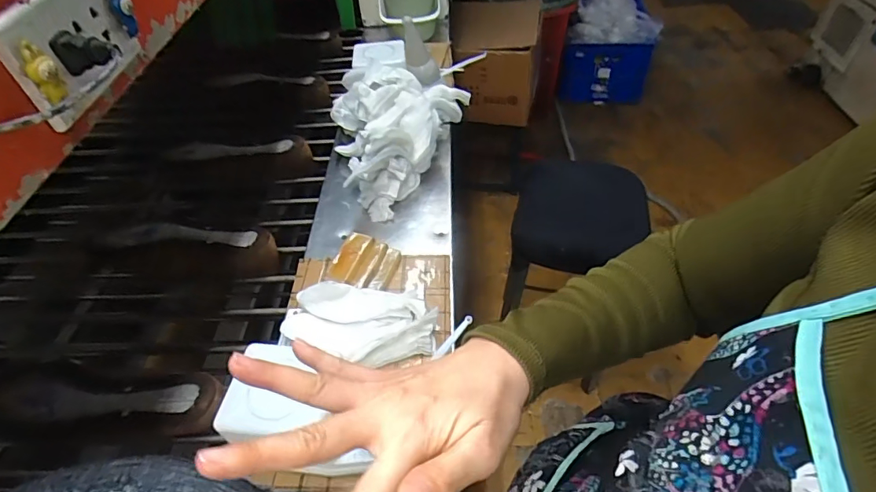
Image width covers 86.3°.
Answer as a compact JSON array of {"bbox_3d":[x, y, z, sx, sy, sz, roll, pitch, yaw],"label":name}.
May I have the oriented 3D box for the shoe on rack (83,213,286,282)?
[{"bbox_3d":[-0.410,0.007,0.761,0.279,0.074,0.093,1,48,1],"label":"shoe on rack"}]

